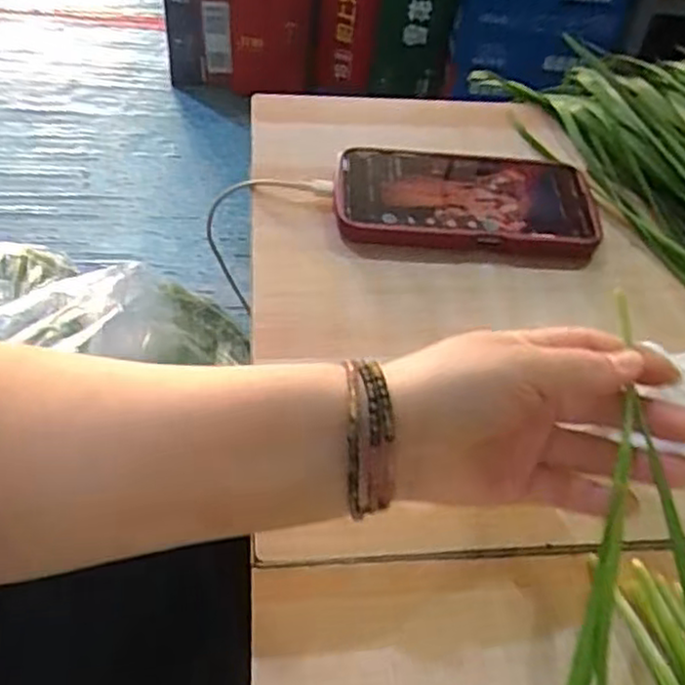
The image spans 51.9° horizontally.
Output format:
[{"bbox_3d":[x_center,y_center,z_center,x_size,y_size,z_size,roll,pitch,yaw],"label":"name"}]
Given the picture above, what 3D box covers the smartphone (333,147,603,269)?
[{"bbox_3d":[0.078,-0.088,0.437,0.161,0.015,0.080,8,52,-2],"label":"smartphone"}]

